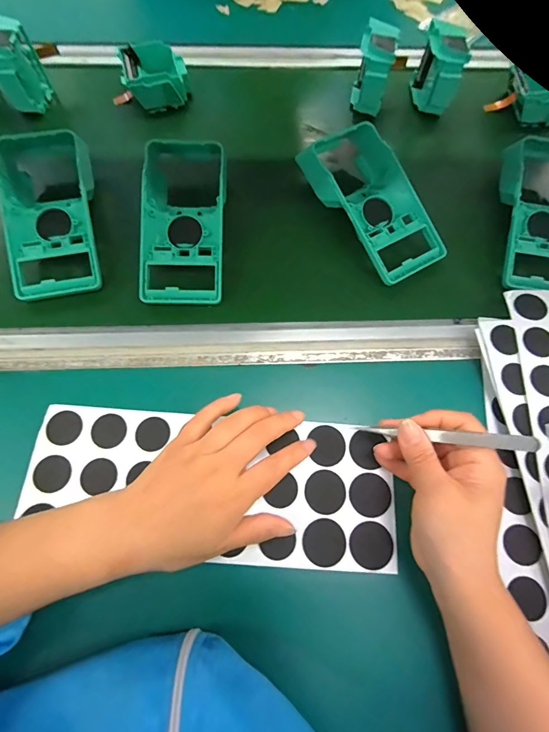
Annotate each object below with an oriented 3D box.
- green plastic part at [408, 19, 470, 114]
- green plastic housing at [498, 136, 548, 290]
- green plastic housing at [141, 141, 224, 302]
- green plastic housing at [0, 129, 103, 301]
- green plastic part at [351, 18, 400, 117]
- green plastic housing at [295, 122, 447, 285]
[{"bbox_3d":[0.203,-0.370,0.464,0.040,0.081,0.079,4,68,0],"label":"green plastic part"},{"bbox_3d":[0.293,-0.159,0.400,0.093,0.061,0.172,11,68,3],"label":"green plastic housing"},{"bbox_3d":[-0.092,-0.156,0.384,0.081,0.050,0.187,1,68,-1],"label":"green plastic housing"},{"bbox_3d":[-0.231,-0.158,0.380,0.086,0.053,0.175,-10,69,-5],"label":"green plastic housing"},{"bbox_3d":[0.121,-0.367,0.458,0.040,0.070,0.066,7,68,2],"label":"green plastic part"},{"bbox_3d":[0.103,-0.179,0.405,0.089,0.065,0.185,-28,71,-12],"label":"green plastic housing"}]

